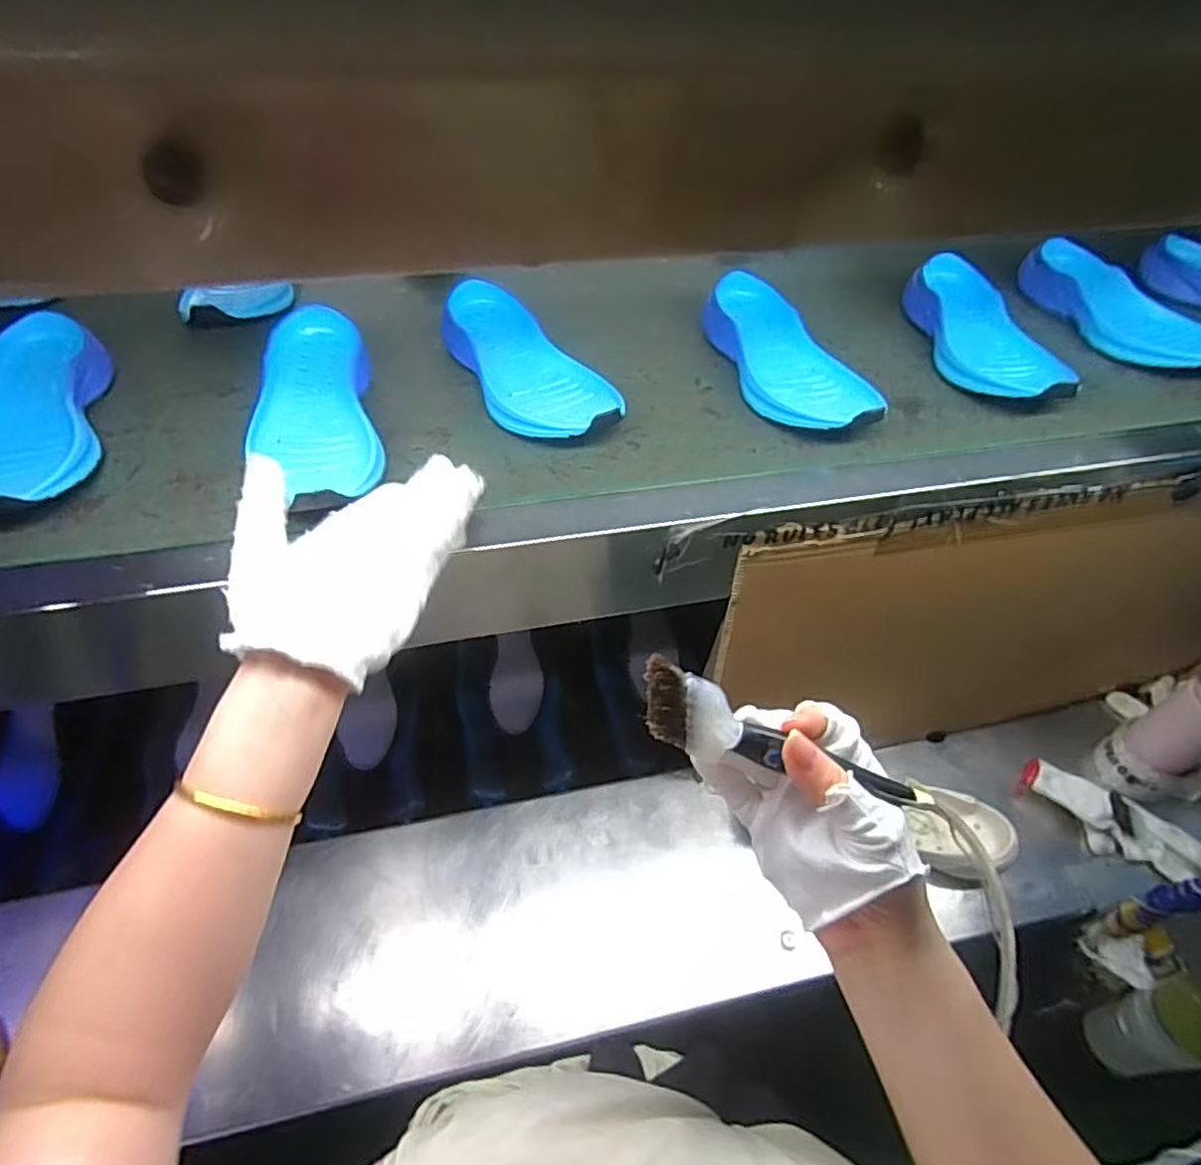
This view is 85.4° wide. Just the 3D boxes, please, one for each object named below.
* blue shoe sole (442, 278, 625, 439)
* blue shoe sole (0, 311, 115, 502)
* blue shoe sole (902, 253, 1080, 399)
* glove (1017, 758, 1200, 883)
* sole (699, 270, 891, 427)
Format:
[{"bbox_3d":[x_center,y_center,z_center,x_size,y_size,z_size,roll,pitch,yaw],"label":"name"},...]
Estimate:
[{"bbox_3d":[-0.063,-0.184,0.547,0.087,0.044,0.215,-23,51,-21],"label":"blue shoe sole"},{"bbox_3d":[-0.432,-0.126,0.493,0.086,0.042,0.231,-16,49,-15],"label":"blue shoe sole"},{"bbox_3d":[0.355,-0.239,0.614,0.077,0.031,0.229,0,51,-2],"label":"blue shoe sole"},{"bbox_3d":[0.594,0.278,0.750,0.197,0.044,0.074,27,52,22],"label":"glove"},{"bbox_3d":[0.162,-0.201,0.577,0.096,0.036,0.225,-18,54,-16],"label":"sole"}]

